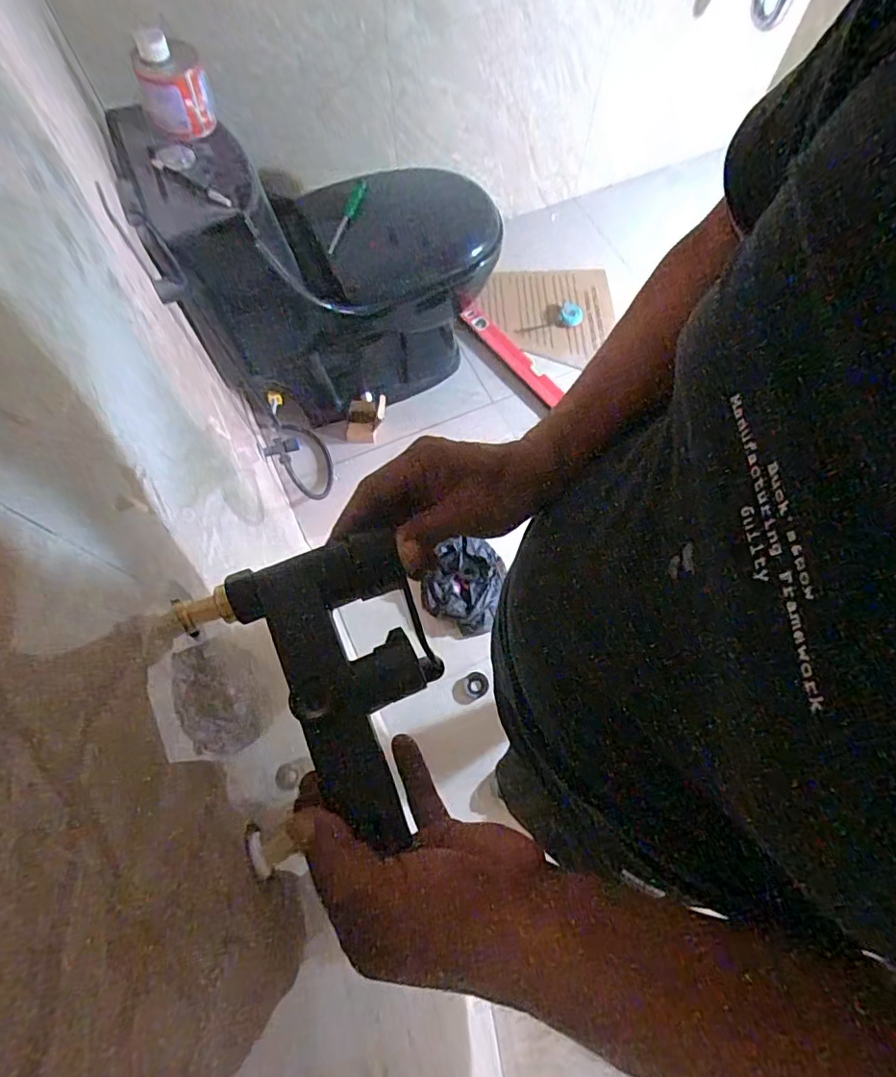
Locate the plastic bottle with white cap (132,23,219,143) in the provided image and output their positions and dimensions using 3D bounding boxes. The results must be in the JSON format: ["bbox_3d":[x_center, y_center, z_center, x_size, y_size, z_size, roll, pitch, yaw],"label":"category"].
[{"bbox_3d":[-0.424,-0.699,0.858,0.099,0.123,0.089,-17,70,-7],"label":"plastic bottle with white cap"}]

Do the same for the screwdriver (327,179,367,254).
[{"bbox_3d":[-0.198,-0.658,1.115,0.031,0.028,0.190,15,70,5],"label":"screwdriver"}]

